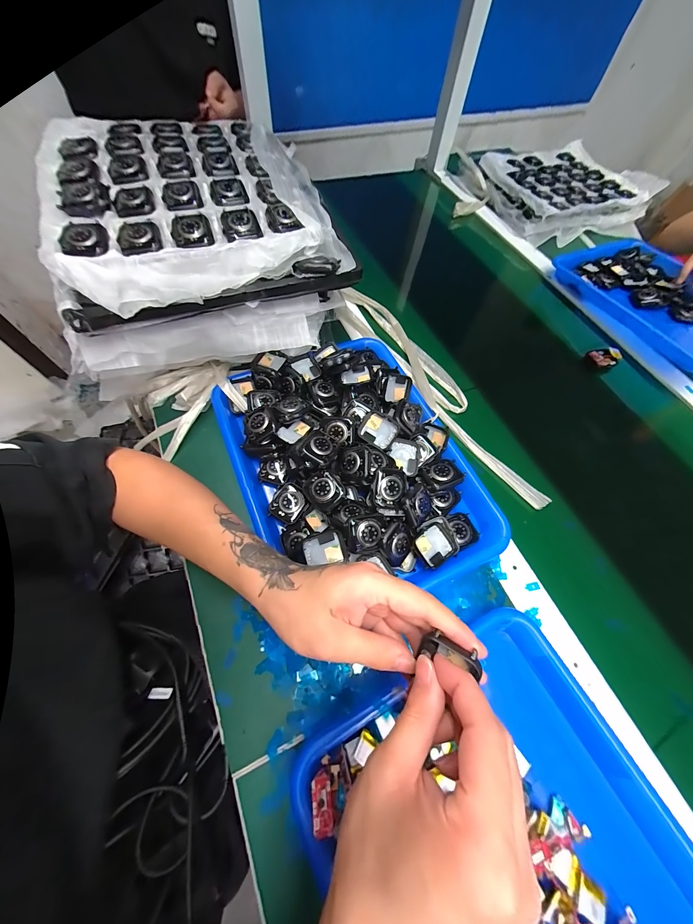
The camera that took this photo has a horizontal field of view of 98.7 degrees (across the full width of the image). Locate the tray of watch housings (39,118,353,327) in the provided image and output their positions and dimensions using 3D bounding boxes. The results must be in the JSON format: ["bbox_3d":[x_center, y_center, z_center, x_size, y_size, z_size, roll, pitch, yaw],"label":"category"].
[{"bbox_3d":[-0.187,-0.321,0.371,0.310,0.059,0.326,-17,66,-12],"label":"tray of watch housings"}]

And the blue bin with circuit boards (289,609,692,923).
[{"bbox_3d":[0.136,0.326,0.216,0.256,0.048,0.326,-25,68,-15],"label":"blue bin with circuit boards"}]

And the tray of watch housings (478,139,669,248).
[{"bbox_3d":[0.519,-0.646,0.713,0.352,0.065,0.282,-17,66,-12],"label":"tray of watch housings"}]

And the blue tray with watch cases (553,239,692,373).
[{"bbox_3d":[0.574,-0.303,0.543,0.236,0.036,0.345,-27,68,-16],"label":"blue tray with watch cases"}]

